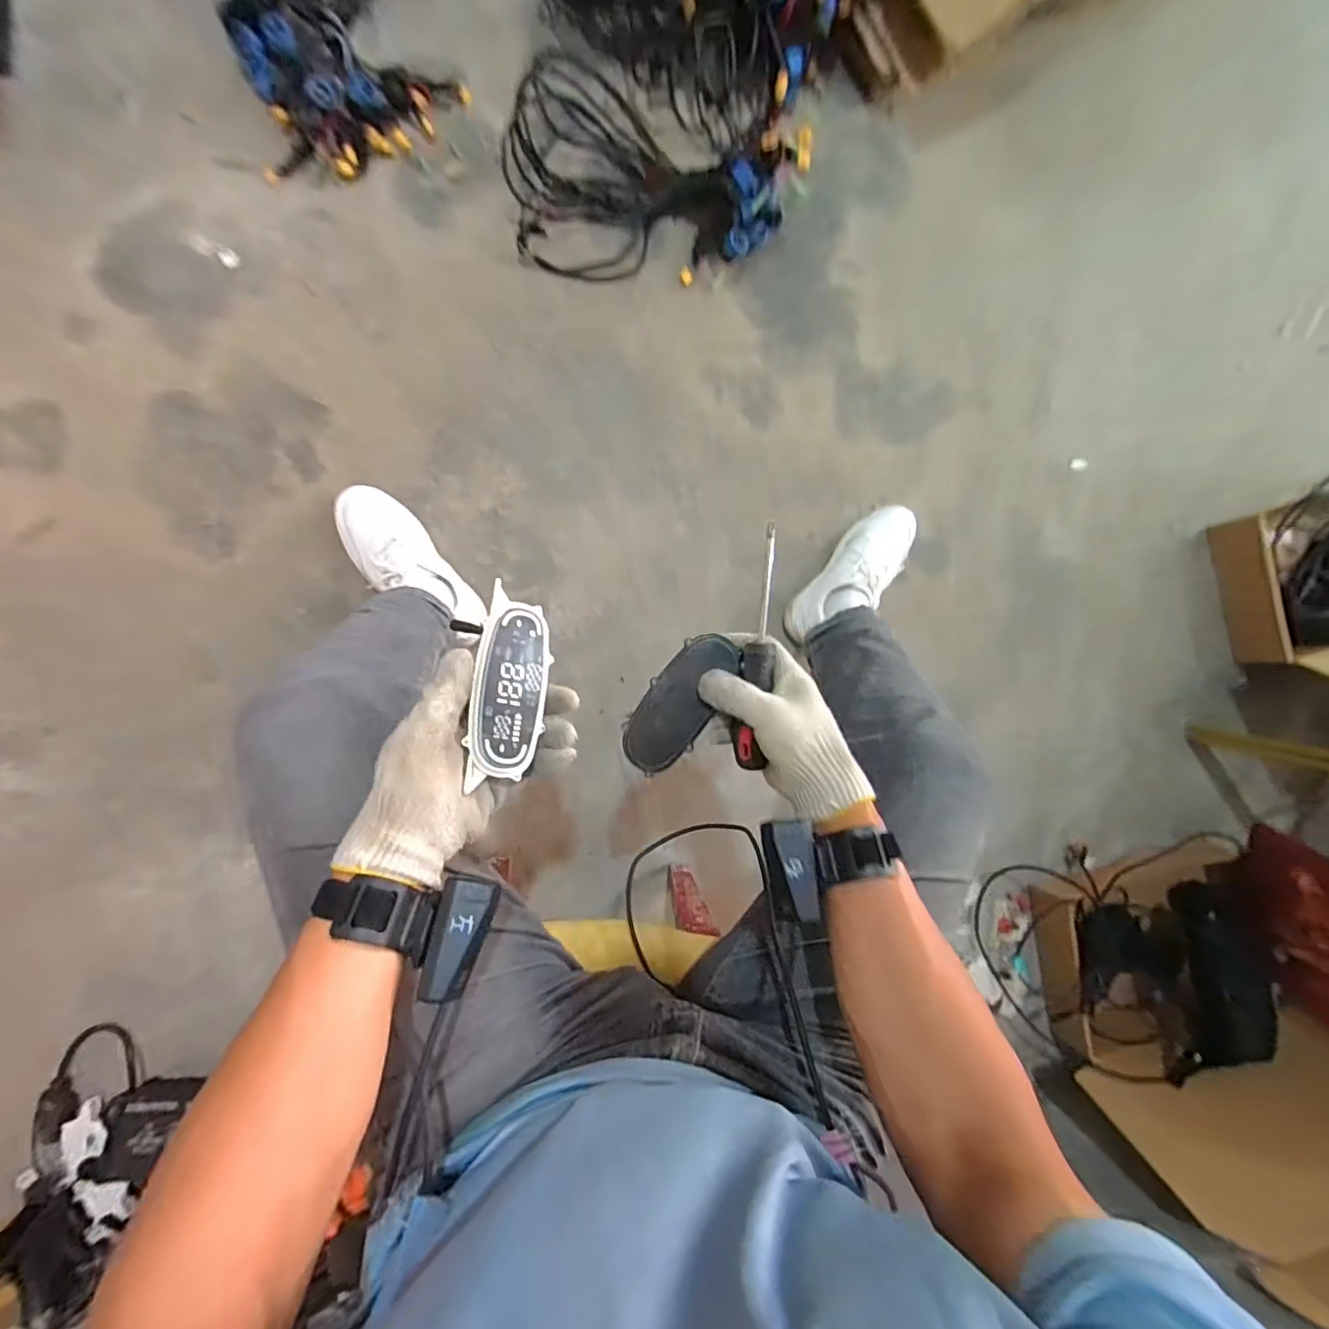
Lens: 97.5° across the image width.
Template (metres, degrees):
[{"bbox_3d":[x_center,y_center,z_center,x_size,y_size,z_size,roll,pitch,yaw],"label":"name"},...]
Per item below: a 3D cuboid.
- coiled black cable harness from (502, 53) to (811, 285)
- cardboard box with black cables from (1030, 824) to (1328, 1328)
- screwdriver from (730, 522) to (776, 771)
[{"bbox_3d":[-0.040,-0.642,0.780,0.366,0.137,0.260,31,87,-7],"label":"coiled black cable harness"},{"bbox_3d":[0.792,0.512,0.750,0.371,0.394,0.426,-17,93,-8],"label":"cardboard box with black cables"},{"bbox_3d":[0.079,-0.013,0.481,0.025,0.029,0.203,6,93,-8],"label":"screwdriver"}]

